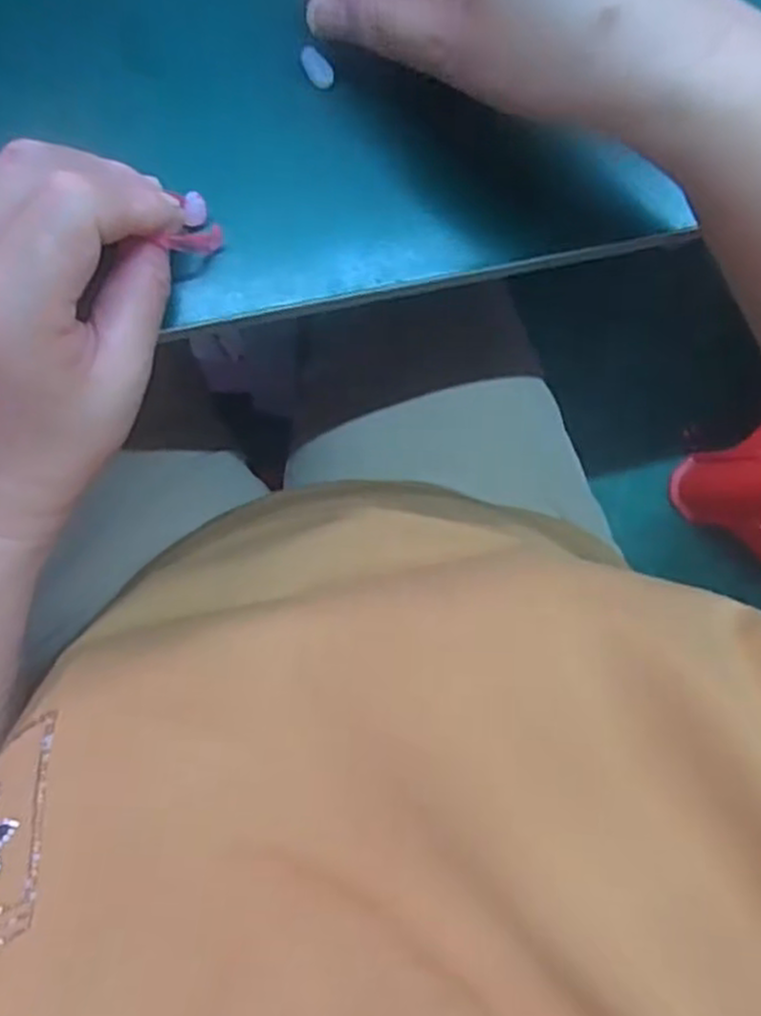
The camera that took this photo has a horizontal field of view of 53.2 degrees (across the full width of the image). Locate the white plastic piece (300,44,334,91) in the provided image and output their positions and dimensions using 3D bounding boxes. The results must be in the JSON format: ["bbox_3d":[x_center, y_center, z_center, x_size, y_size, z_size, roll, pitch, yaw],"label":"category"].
[{"bbox_3d":[-0.025,-0.179,0.307,0.010,0.004,0.017,-38,96,-6],"label":"white plastic piece"}]

